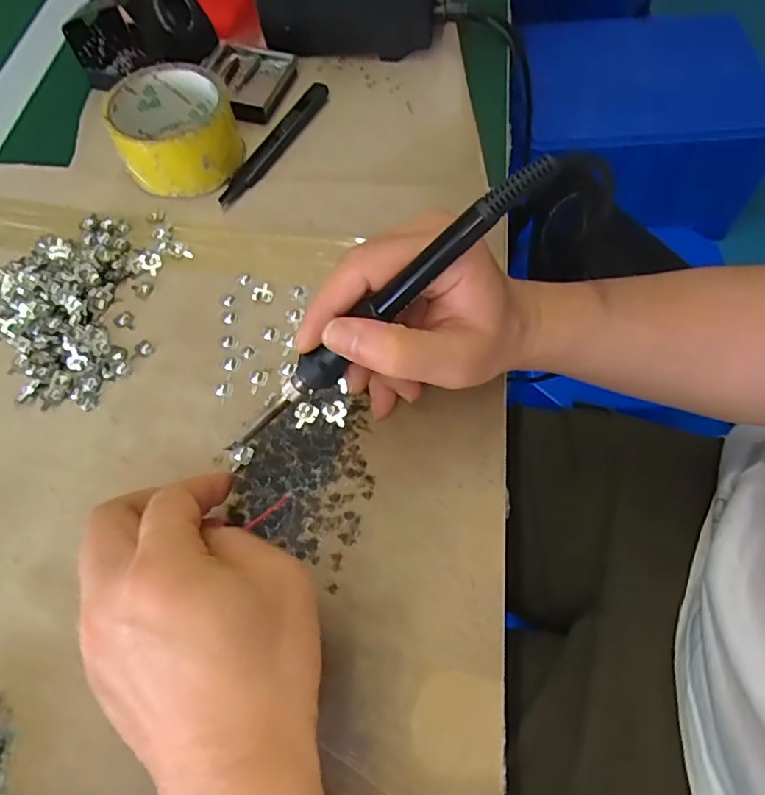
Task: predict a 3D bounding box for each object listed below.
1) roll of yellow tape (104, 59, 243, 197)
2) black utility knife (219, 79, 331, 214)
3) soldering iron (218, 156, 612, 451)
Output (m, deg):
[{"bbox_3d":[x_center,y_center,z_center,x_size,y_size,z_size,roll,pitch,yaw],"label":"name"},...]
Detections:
[{"bbox_3d":[-0.149,-0.194,0.403,0.082,0.045,0.088,0,63,1],"label":"roll of yellow tape"},{"bbox_3d":[-0.080,-0.194,0.421,0.022,0.008,0.139,24,66,13],"label":"black utility knife"},{"bbox_3d":[0.001,-0.031,0.255,0.214,0.020,0.024,-40,64,23],"label":"soldering iron"}]

